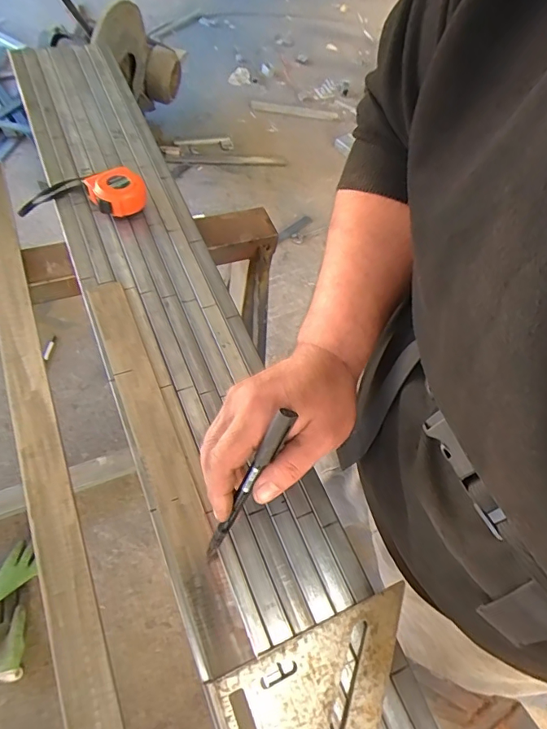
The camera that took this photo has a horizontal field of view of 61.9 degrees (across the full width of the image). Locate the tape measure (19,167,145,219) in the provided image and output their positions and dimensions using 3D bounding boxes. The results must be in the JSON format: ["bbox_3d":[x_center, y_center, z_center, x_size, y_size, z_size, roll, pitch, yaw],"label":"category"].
[{"bbox_3d":[-0.241,-0.218,0.586,0.148,0.042,0.070,-3,60,-11],"label":"tape measure"}]

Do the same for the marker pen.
[{"bbox_3d":[-0.020,0.090,0.336,0.012,0.135,0.007,33,22,14],"label":"marker pen"}]

